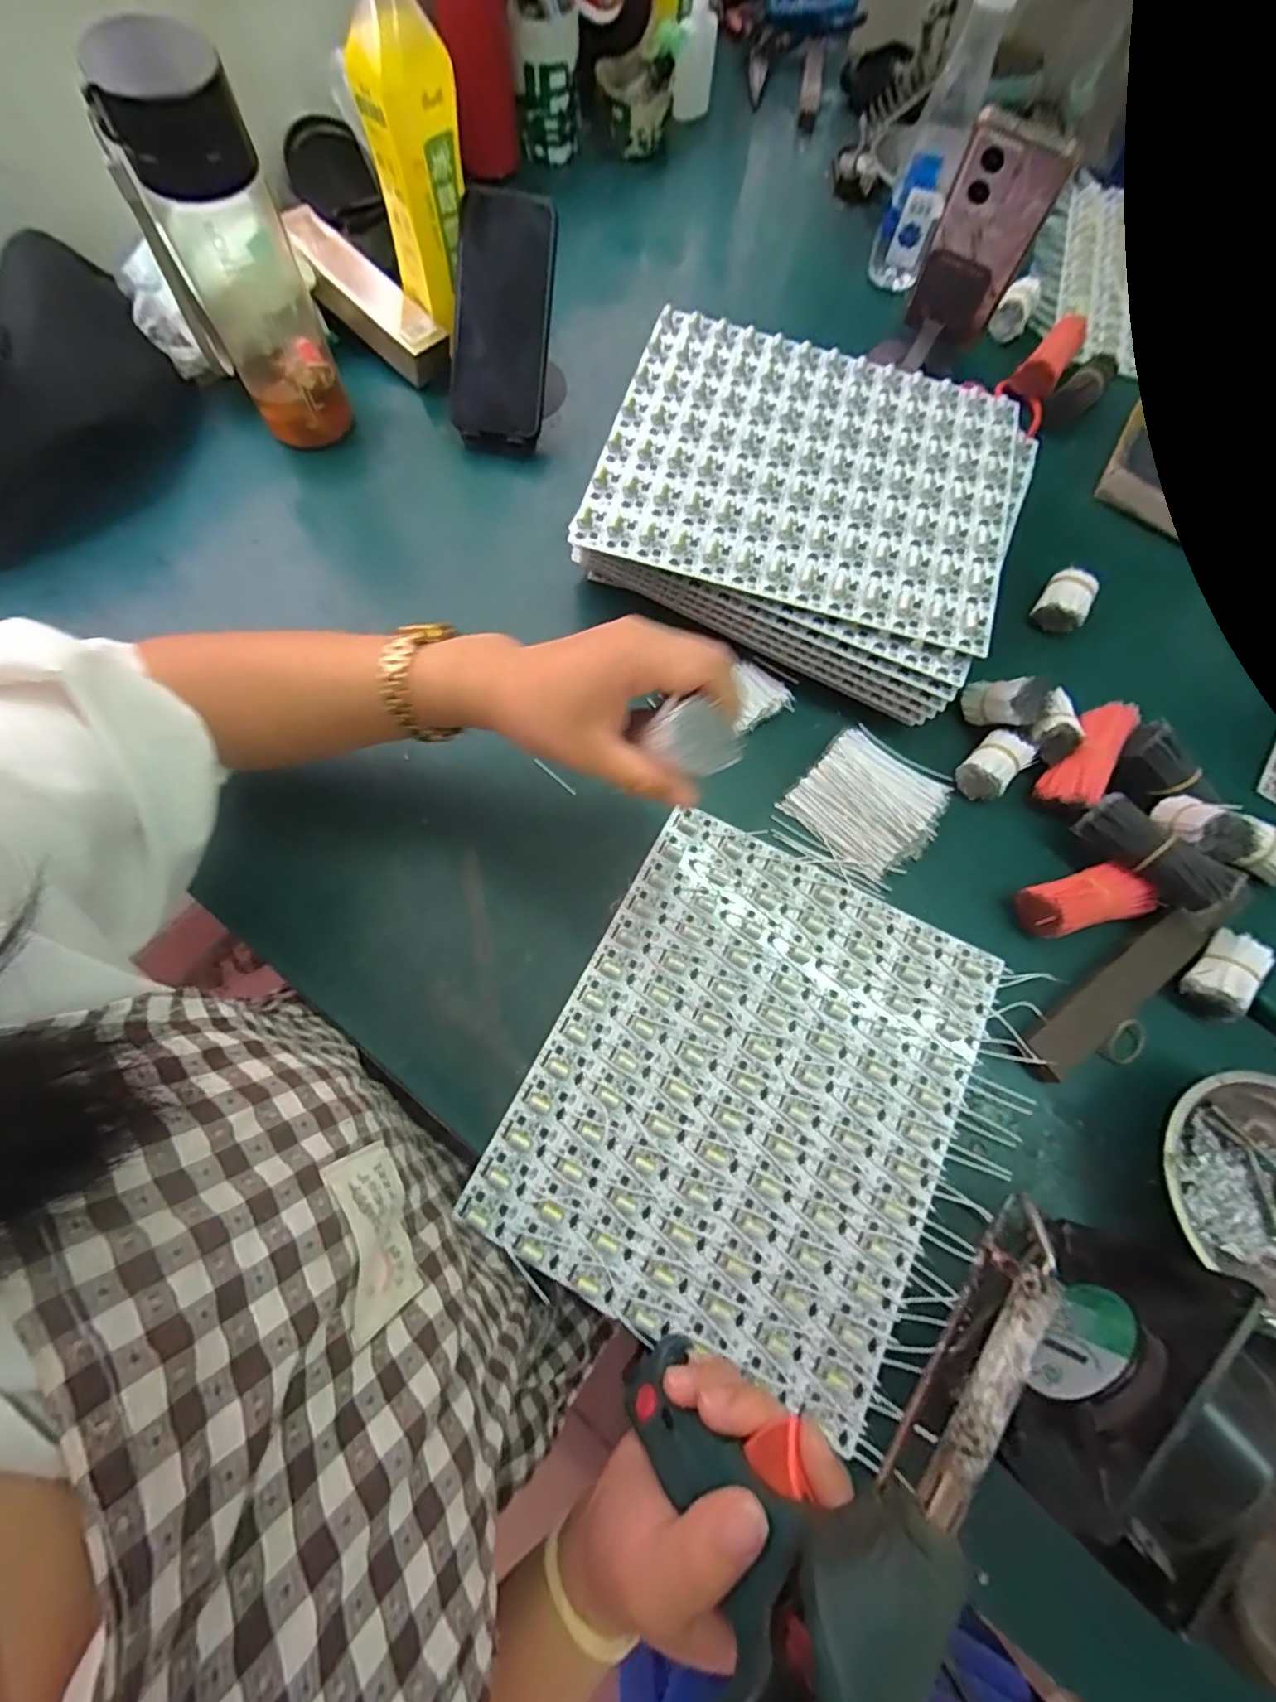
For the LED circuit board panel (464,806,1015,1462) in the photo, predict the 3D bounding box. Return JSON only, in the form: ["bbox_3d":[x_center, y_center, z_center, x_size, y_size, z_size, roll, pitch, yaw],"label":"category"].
[{"bbox_3d":[0.071,0.140,0.365,0.243,0.008,0.280,26,73,6],"label":"LED circuit board panel"}]

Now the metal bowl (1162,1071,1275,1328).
[{"bbox_3d":[0.366,0.192,0.350,0.107,0.043,0.127,-32,76,-12],"label":"metal bowl"}]

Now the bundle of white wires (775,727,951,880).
[{"bbox_3d":[0.166,-0.037,0.419,0.093,0.017,0.091,41,75,11],"label":"bundle of white wires"}]

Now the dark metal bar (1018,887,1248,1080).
[{"bbox_3d":[0.333,0.079,0.395,0.212,0.019,0.032,-32,76,-12],"label":"dark metal bar"}]

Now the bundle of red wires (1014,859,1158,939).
[{"bbox_3d":[0.300,0.033,0.400,0.094,0.035,0.039,-14,73,-7],"label":"bundle of red wires"}]

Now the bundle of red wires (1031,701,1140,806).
[{"bbox_3d":[0.326,-0.069,0.433,0.034,0.029,0.090,35,74,9],"label":"bundle of red wires"}]

